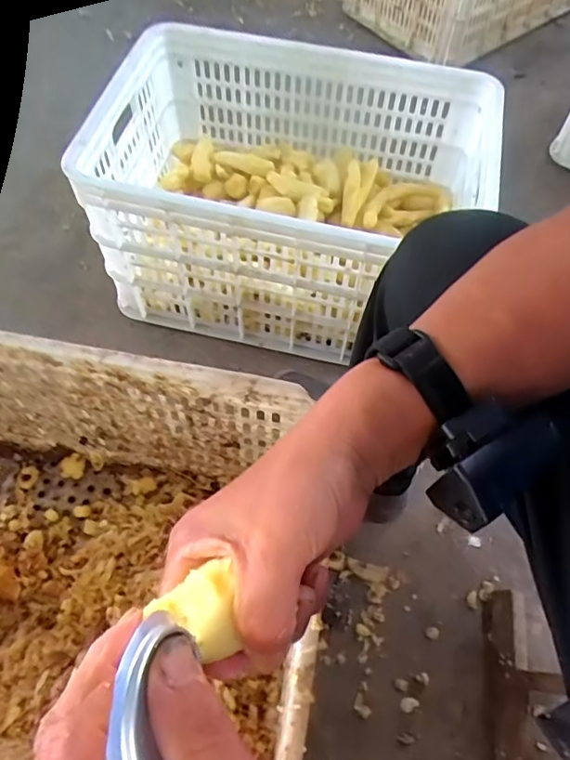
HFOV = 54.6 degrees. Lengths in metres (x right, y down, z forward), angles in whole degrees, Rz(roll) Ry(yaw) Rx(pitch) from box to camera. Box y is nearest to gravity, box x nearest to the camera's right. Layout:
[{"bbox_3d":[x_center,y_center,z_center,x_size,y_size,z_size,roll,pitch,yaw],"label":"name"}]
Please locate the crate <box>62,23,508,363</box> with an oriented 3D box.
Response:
[{"bbox_3d":[0.015,-0.268,0.828,0.509,0.286,0.359,13,61,6],"label":"crate"}]

